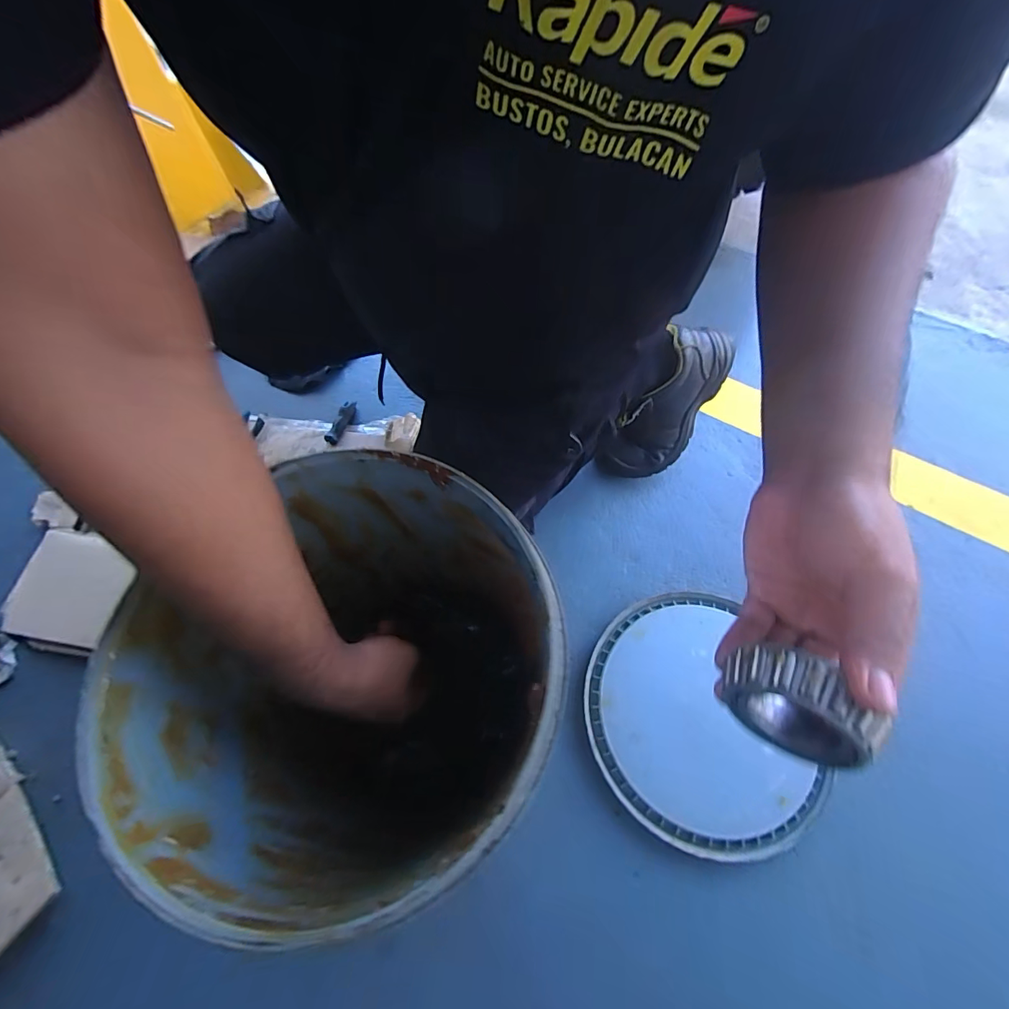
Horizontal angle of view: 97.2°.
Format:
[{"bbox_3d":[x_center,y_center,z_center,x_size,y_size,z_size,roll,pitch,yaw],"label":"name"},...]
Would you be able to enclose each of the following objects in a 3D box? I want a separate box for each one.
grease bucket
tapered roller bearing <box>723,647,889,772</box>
[{"bbox_3d":[-0.121,0.167,0.433,0.280,0.336,0.297,0,63,1],"label":"grease bucket"},{"bbox_3d":[0.144,0.099,0.223,0.060,0.057,0.030,34,69,16],"label":"tapered roller bearing"}]

